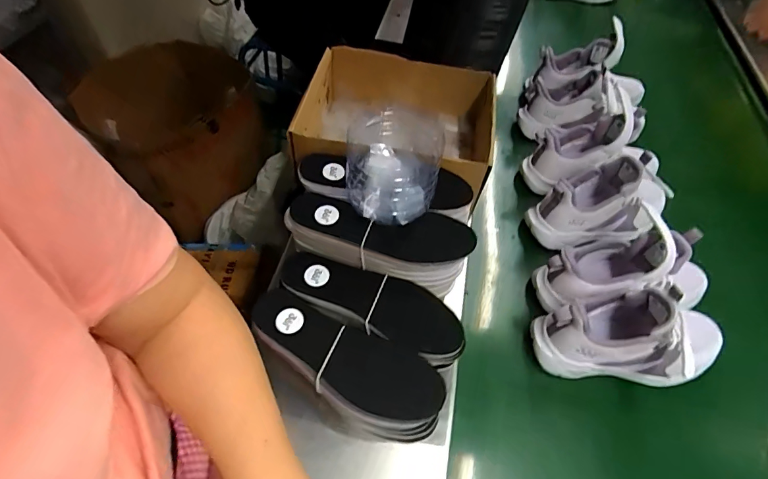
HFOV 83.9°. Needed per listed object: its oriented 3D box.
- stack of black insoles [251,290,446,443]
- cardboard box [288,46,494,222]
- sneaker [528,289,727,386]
[{"bbox_3d":[-0.042,0.132,0.433,0.202,0.064,0.082,19,52,13],"label":"stack of black insoles"},{"bbox_3d":[0.019,-0.163,0.621,0.268,0.097,0.247,11,51,7],"label":"cardboard box"},{"bbox_3d":[0.290,0.115,0.489,0.217,0.125,0.078,3,50,0],"label":"sneaker"}]

